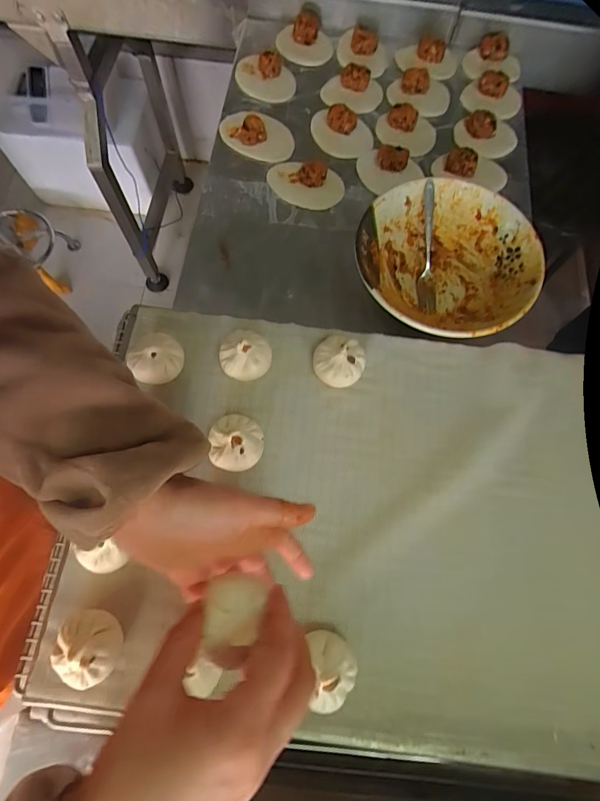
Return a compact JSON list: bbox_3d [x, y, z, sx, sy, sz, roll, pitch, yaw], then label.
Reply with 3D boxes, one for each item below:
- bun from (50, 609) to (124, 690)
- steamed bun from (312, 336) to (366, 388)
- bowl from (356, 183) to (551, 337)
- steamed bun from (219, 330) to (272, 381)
[{"bbox_3d":[-0.179,0.214,0.337,0.051,0.038,0.057,15,73,7],"label":"bun"},{"bbox_3d":[0.041,-0.041,0.425,0.056,0.038,0.052,-1,72,2],"label":"steamed bun"},{"bbox_3d":[0.178,-0.164,0.497,0.212,0.080,0.212,1,73,-2],"label":"bowl"},{"bbox_3d":[-0.061,-0.048,0.423,0.054,0.040,0.050,1,73,-2],"label":"steamed bun"}]

